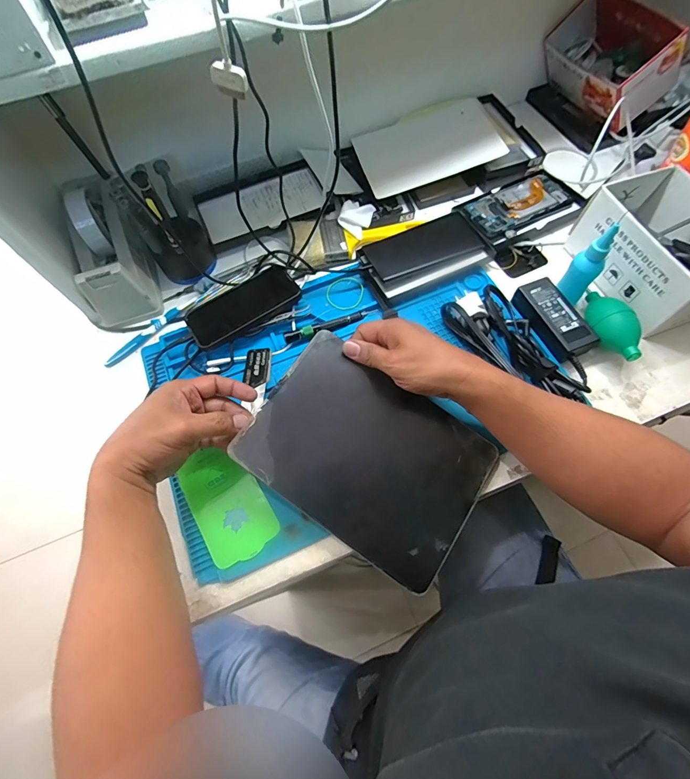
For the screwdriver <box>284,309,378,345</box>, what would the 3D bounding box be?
[{"bbox_3d":[-0.017,-0.087,0.491,0.127,0.016,0.014,-20,66,-6],"label":"screwdriver"}]

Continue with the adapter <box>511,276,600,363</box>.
[{"bbox_3d":[0.264,-0.091,0.474,0.050,0.024,0.109,-24,66,-8],"label":"adapter"}]

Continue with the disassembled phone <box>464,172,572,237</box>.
[{"bbox_3d":[0.258,-0.284,0.567,0.158,0.013,0.076,-29,67,-10],"label":"disassembled phone"}]

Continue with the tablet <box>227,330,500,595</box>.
[{"bbox_3d":[0.026,0.068,0.400,0.240,0.009,0.174,36,75,3],"label":"tablet"}]

